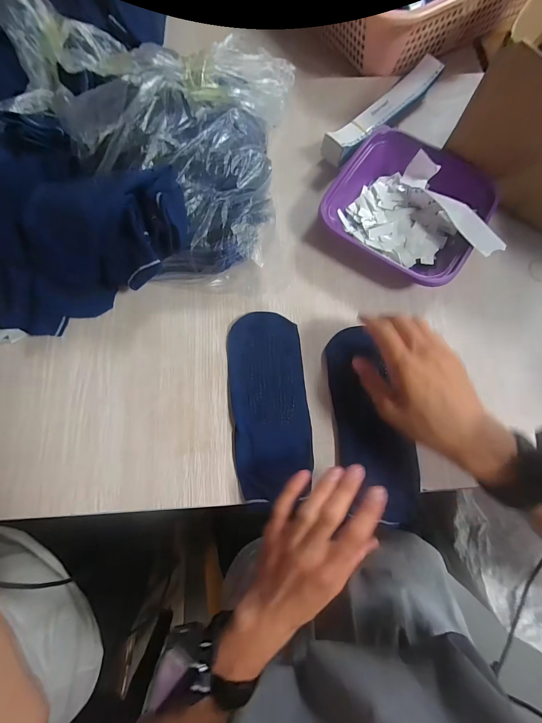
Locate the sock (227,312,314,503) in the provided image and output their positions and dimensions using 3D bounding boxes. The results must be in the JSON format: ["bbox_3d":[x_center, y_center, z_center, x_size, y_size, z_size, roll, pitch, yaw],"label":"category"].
[{"bbox_3d":[-0.002,0.042,0.356,0.085,0.013,0.204,-6,76,-3],"label":"sock"}]

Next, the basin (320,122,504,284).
[{"bbox_3d":[0.177,-0.192,0.402,0.195,0.048,0.175,33,77,7],"label":"basin"}]

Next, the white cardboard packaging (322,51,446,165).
[{"bbox_3d":[0.157,-0.350,0.446,0.042,0.041,0.217,43,79,9],"label":"white cardboard packaging"}]

